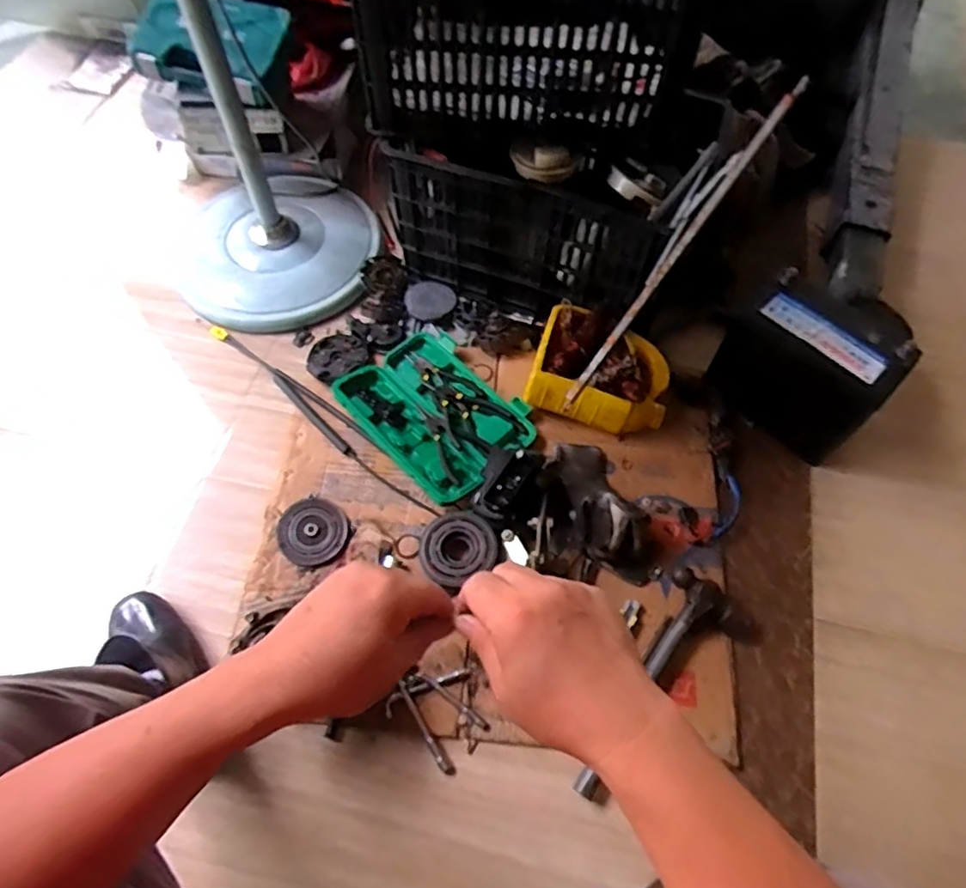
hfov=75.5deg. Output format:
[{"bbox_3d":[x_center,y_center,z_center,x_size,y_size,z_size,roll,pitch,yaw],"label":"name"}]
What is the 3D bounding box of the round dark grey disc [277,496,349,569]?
[{"bbox_3d":[-0.254,0.132,0.932,0.099,0.016,0.098,0,62,0],"label":"round dark grey disc"}]

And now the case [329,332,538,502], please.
[{"bbox_3d":[-0.076,-0.057,1.021,0.218,0.045,0.291,-38,68,-18],"label":"case"}]

